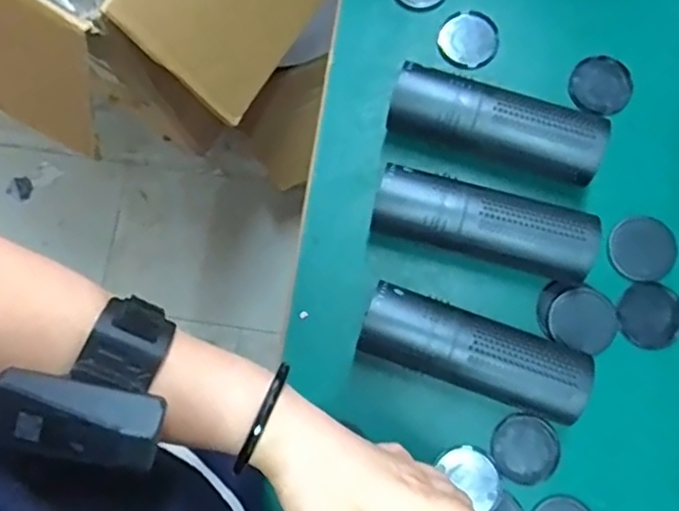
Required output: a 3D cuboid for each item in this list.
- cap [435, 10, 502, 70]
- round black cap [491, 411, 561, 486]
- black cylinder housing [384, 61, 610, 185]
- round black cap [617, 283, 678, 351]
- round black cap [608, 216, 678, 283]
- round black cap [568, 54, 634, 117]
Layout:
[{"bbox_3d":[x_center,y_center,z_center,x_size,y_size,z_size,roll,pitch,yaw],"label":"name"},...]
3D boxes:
[{"bbox_3d":[0.111,-0.184,0.549,0.052,0.004,0.051,0,80,1],"label":"cap"},{"bbox_3d":[0.140,0.144,0.480,0.048,0.006,0.050,0,80,1],"label":"round black cap"},{"bbox_3d":[0.120,-0.097,0.503,0.163,0.056,0.050,18,81,5],"label":"black cylinder housing"},{"bbox_3d":[0.242,0.047,0.497,0.050,0.014,0.047,0,80,1],"label":"round black cap"},{"bbox_3d":[0.239,-0.005,0.508,0.049,0.013,0.050,0,80,1],"label":"round black cap"},{"bbox_3d":[0.219,-0.141,0.535,0.050,0.011,0.047,0,80,1],"label":"round black cap"}]

